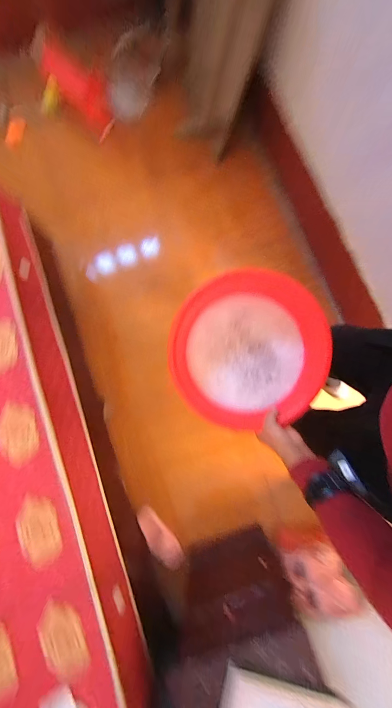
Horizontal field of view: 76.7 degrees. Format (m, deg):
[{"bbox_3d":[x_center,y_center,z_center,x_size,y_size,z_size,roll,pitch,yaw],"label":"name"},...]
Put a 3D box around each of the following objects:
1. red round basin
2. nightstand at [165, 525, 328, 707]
[{"bbox_3d":[0.114,0.001,0.571,0.333,0.116,0.314,8,79,2],"label":"red round basin"},{"bbox_3d":[0.164,0.948,0.852,0.380,0.508,0.357,-12,82,0],"label":"nightstand"}]

